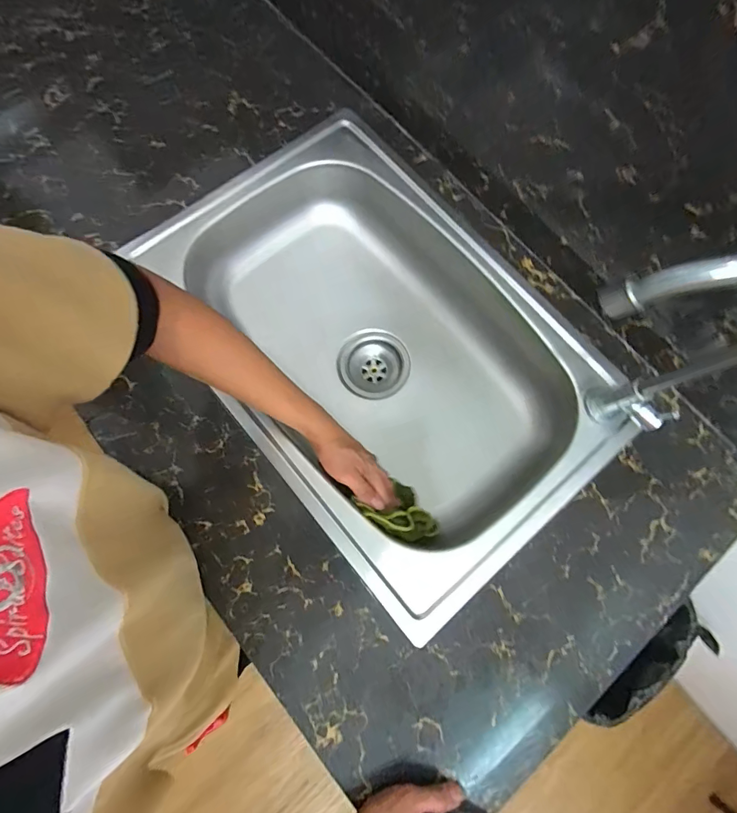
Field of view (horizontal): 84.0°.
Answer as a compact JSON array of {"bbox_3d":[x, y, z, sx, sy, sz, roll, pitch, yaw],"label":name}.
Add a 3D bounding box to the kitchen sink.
[{"bbox_3d":[0.014,-0.078,0.585,0.408,0.165,0.600,-39,80,-8],"label":"kitchen sink"}]

